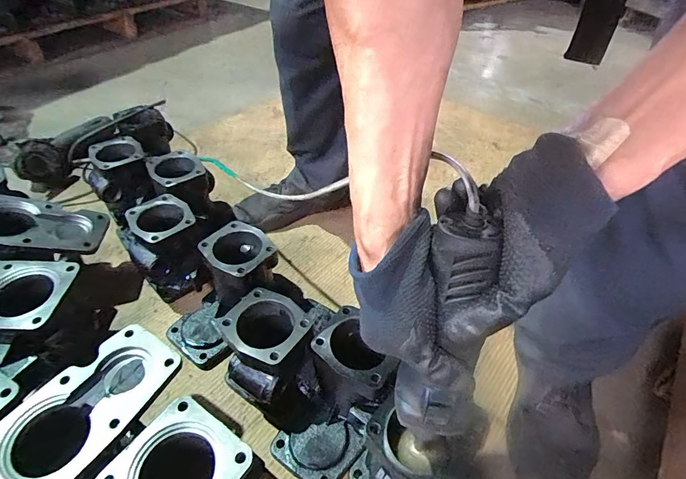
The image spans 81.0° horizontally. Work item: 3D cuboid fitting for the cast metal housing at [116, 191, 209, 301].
[{"bbox_3d":[-0.292,0.011,0.672,0.118,0.117,0.132,-6,44,-10],"label":"cast metal housing"}]

